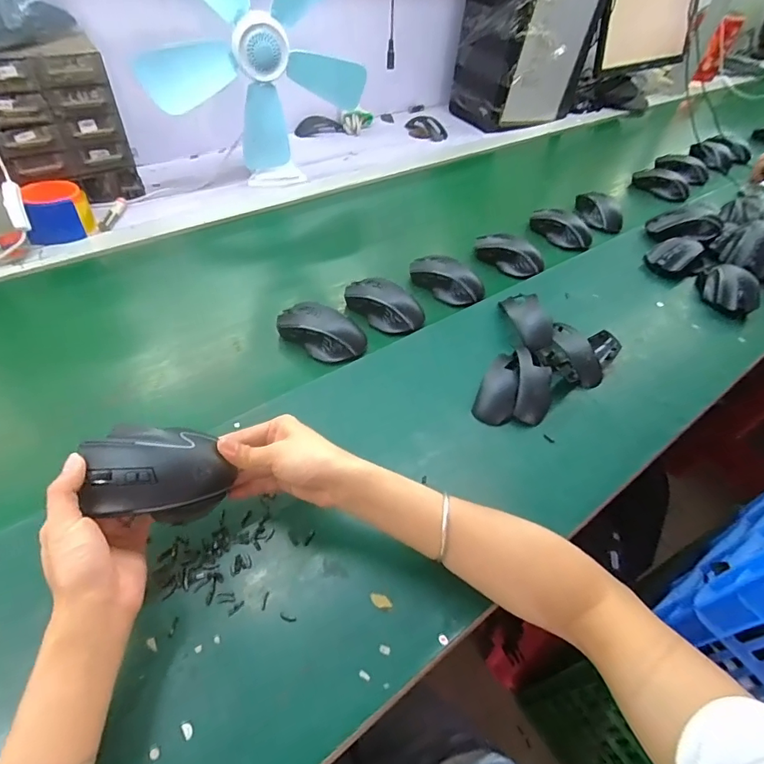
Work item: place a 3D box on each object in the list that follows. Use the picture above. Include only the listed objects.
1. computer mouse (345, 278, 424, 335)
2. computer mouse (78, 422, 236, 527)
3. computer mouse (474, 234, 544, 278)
[{"bbox_3d":[0.000,-0.106,0.623,0.117,0.038,0.058,24,51,15],"label":"computer mouse"},{"bbox_3d":[-0.175,0.072,0.355,0.108,0.045,0.076,-4,81,-11],"label":"computer mouse"},{"bbox_3d":[0.204,-0.209,0.739,0.061,0.039,0.111,-30,58,-28],"label":"computer mouse"}]

